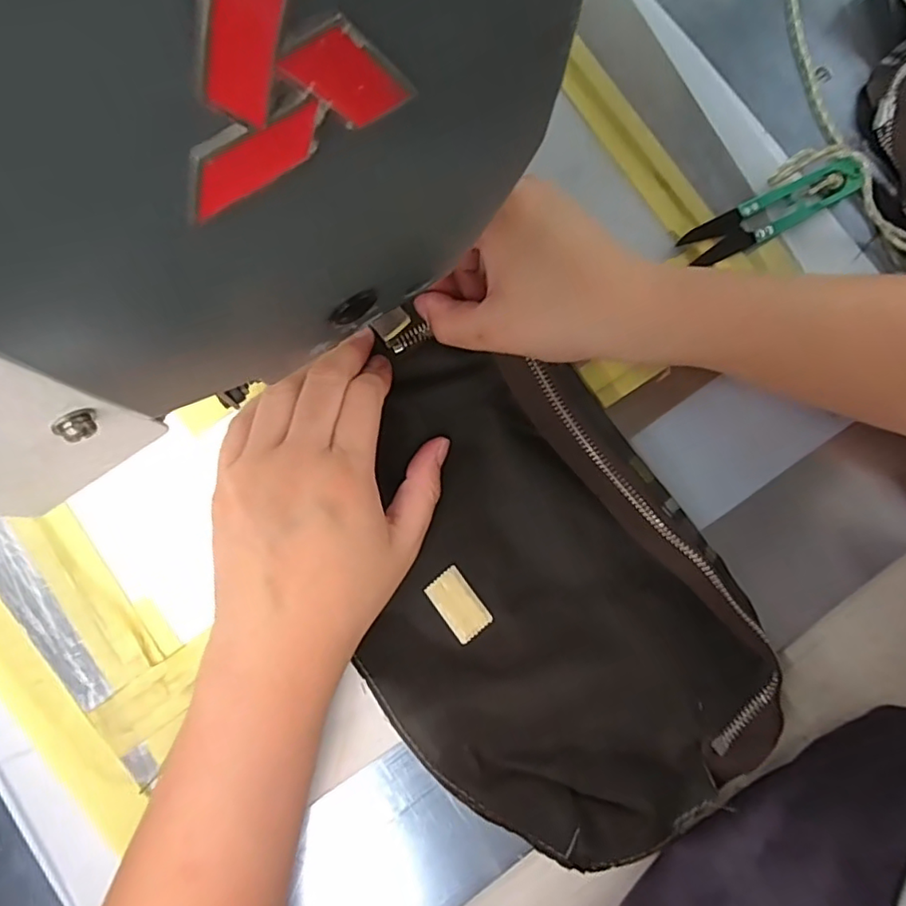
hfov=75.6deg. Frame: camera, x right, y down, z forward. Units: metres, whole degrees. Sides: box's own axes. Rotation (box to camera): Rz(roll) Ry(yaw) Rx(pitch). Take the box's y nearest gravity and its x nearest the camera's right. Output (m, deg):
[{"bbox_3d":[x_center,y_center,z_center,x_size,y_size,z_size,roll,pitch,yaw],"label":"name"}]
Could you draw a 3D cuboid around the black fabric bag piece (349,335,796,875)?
[{"bbox_3d":[0.035,0.062,0.268,0.156,0.025,0.228,-36,81,-7],"label":"black fabric bag piece"}]

